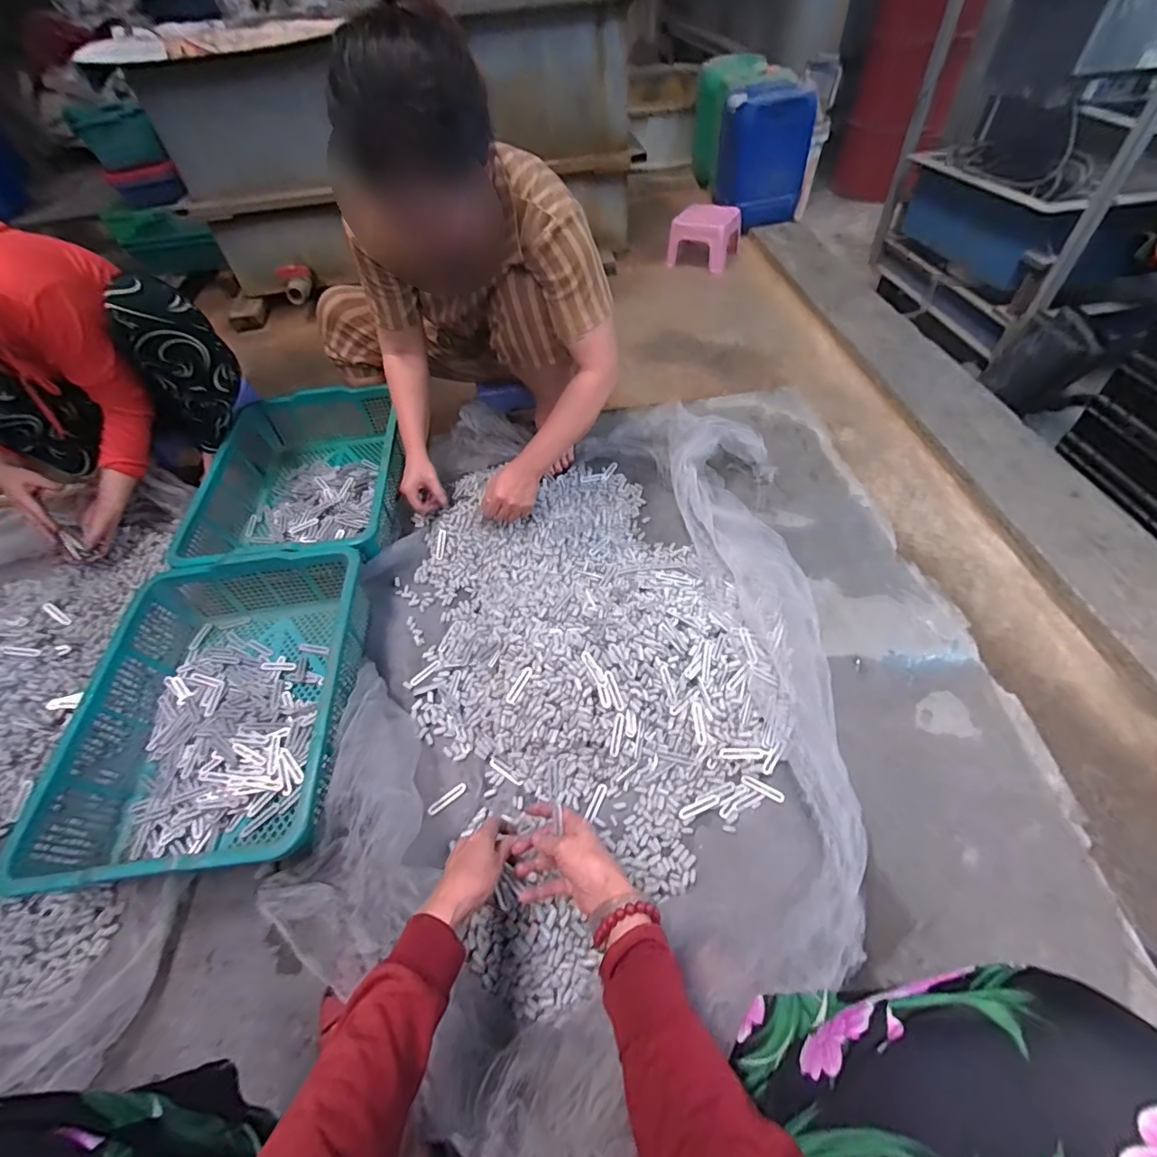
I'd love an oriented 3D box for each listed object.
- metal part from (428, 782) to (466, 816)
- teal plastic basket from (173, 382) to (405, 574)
[{"bbox_3d":[-0.186,0.311,0.724,0.059,0.005,0.018,-32,56,-19],"label":"metal part"},{"bbox_3d":[-0.568,-0.221,1.096,0.399,0.149,0.553,-6,51,0],"label":"teal plastic basket"}]

